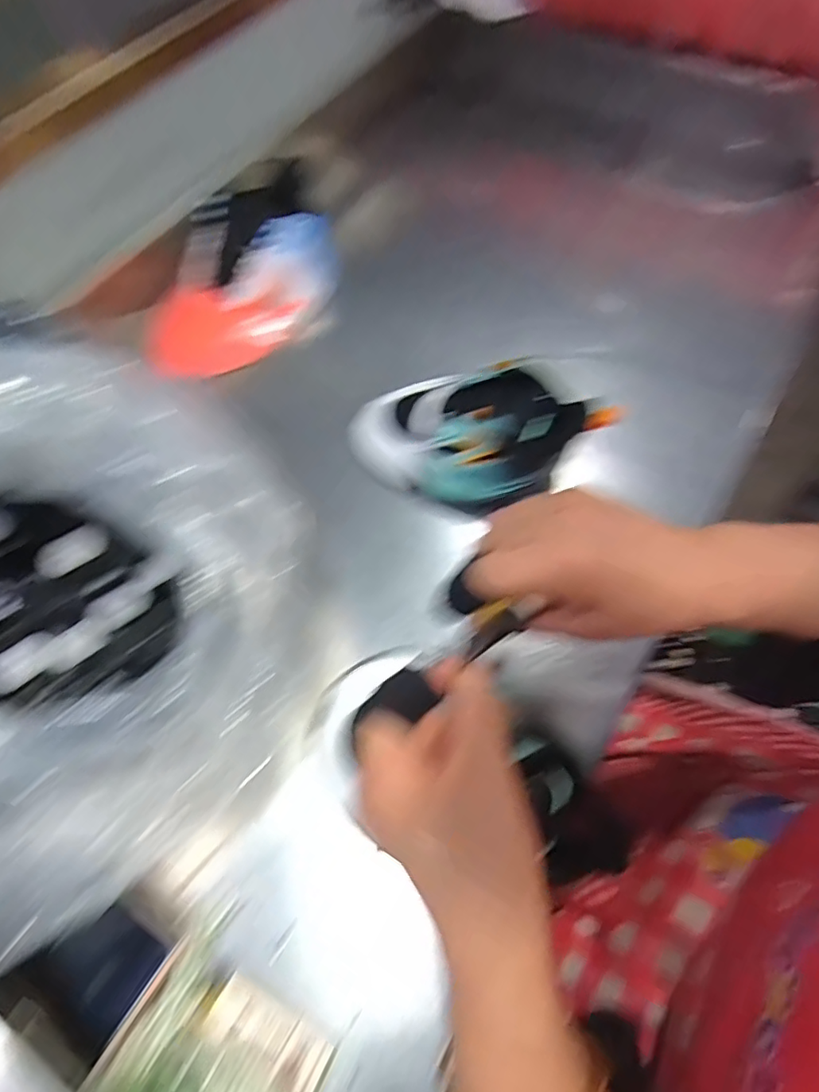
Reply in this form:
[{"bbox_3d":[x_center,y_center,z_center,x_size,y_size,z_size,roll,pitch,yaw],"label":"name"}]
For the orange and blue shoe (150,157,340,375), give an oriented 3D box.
[{"bbox_3d":[-0.150,-0.226,0.534,0.195,0.065,0.064,-35,66,0],"label":"orange and blue shoe"}]

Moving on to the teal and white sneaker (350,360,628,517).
[{"bbox_3d":[0.045,-0.089,0.447,0.187,0.070,0.099,20,66,12],"label":"teal and white sneaker"}]

